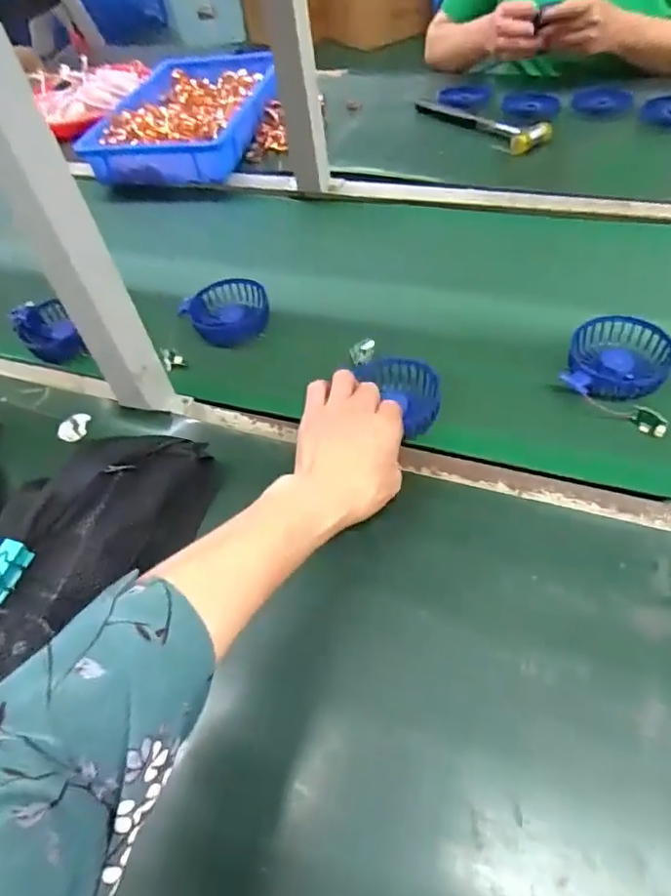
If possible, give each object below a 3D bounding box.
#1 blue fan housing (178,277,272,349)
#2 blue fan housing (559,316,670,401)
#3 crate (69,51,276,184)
[{"bbox_3d":[-0.121,-0.151,0.643,0.093,0.041,0.060,-11,52,0],"label":"blue fan housing"},{"bbox_3d":[0.259,-0.083,0.528,0.085,0.026,0.087,14,56,19],"label":"blue fan housing"},{"bbox_3d":[-0.241,-0.548,0.968,0.273,0.069,0.349,-1,52,8],"label":"crate"}]

